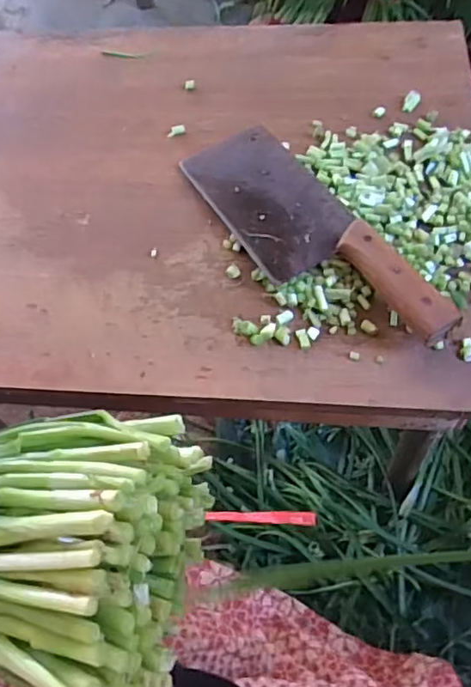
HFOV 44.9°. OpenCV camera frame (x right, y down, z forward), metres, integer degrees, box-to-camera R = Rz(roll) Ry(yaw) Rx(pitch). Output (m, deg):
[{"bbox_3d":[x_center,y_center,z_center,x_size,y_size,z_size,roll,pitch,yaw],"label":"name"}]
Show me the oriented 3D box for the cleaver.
[{"bbox_3d":[0.058,-0.097,0.485,0.097,0.037,0.290,-28,62,-13],"label":"cleaver"}]

